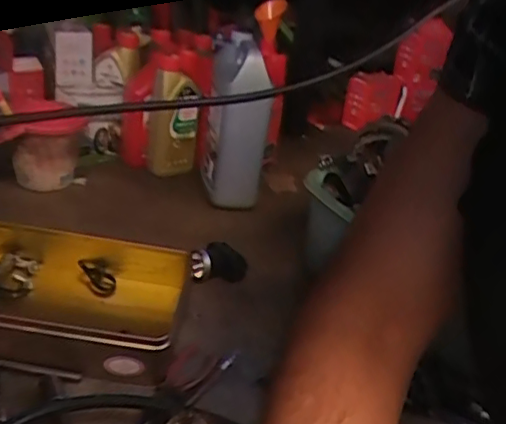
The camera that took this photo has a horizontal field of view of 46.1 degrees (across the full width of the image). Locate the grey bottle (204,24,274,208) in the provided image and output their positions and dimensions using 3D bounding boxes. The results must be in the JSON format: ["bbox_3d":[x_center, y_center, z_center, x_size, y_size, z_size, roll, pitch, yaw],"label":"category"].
[{"bbox_3d":[-0.024,-0.168,1.144,0.112,0.298,0.177,4,26,-9],"label":"grey bottle"}]

